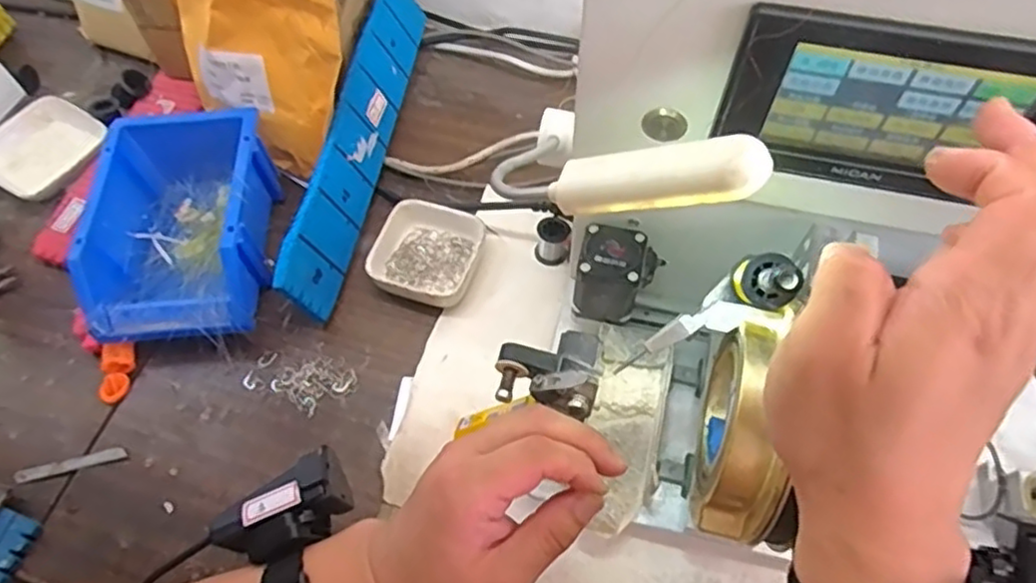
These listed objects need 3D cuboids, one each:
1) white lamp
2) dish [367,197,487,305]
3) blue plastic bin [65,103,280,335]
[{"bbox_3d":[0.051,-0.044,0.263,0.088,0.014,0.021,0,54,39],"label":"white lamp"},{"bbox_3d":[-0.075,-0.032,0.570,0.083,0.025,0.091,16,62,10],"label":"dish"},{"bbox_3d":[-0.271,-0.051,0.554,0.129,0.078,0.191,-5,60,-1],"label":"blue plastic bin"}]

